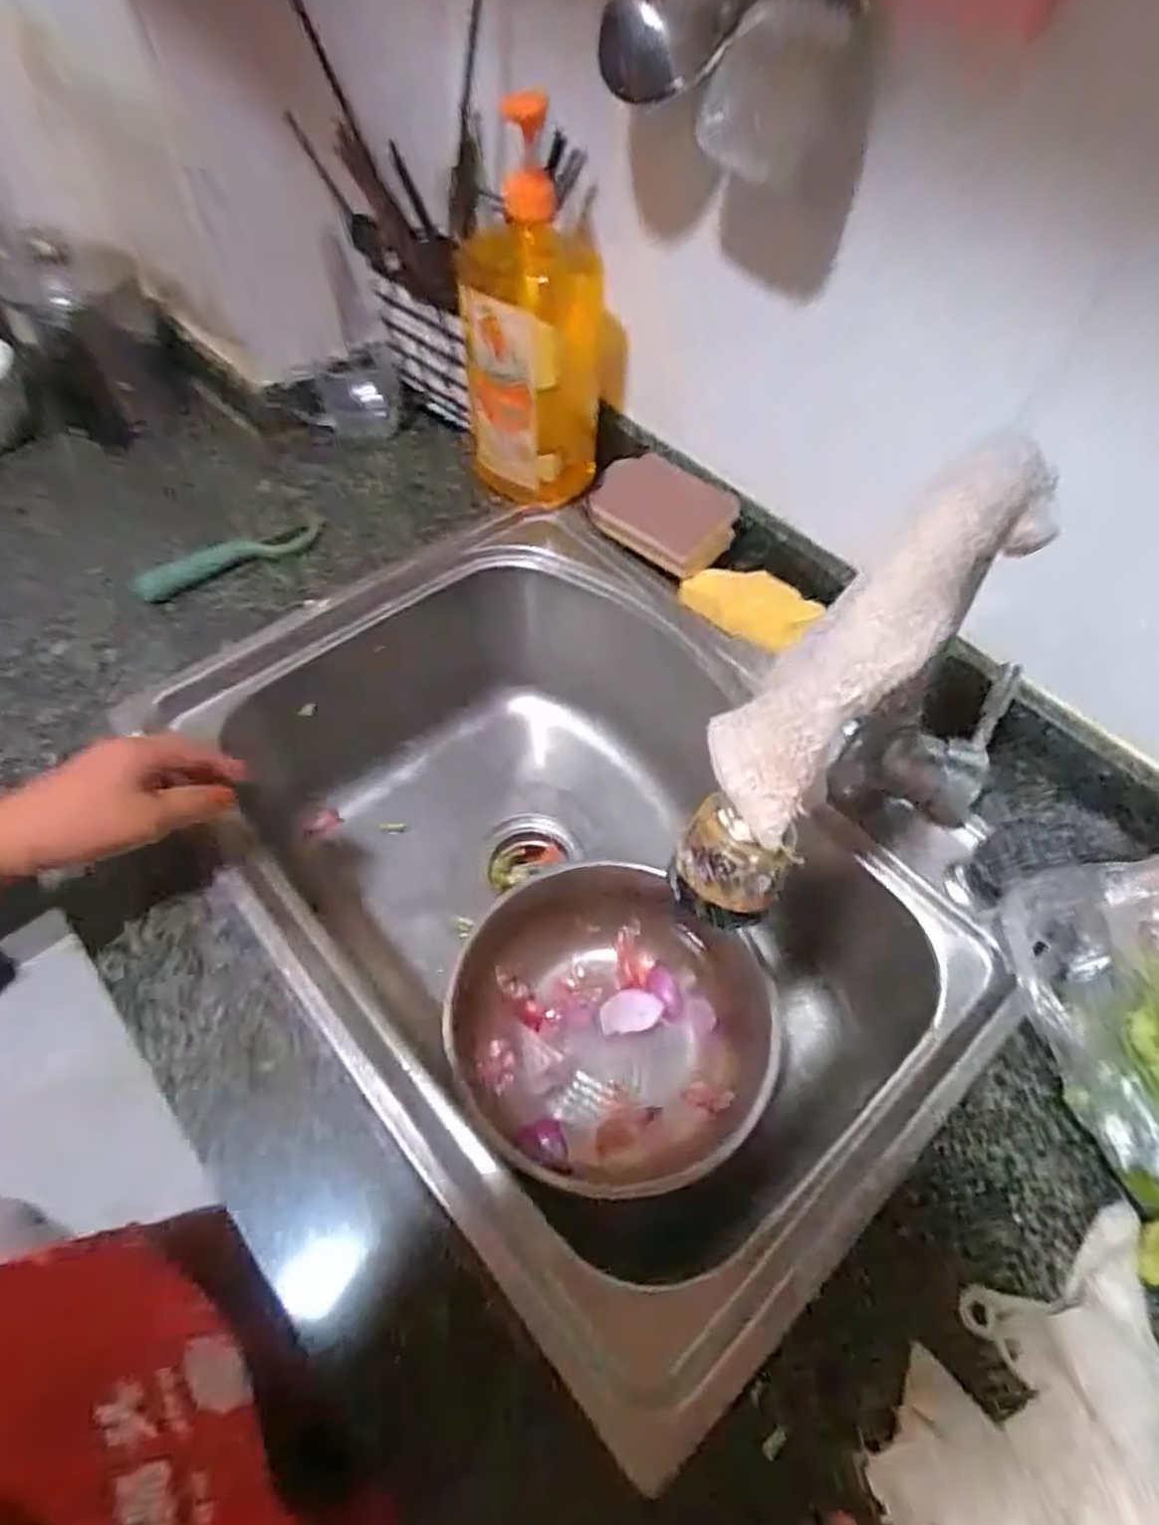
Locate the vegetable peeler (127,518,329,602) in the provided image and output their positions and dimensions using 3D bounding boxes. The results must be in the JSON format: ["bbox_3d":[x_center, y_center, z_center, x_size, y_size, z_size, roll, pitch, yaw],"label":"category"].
[{"bbox_3d":[-0.289,-0.173,0.628,0.156,0.017,0.029,-32,63,-21],"label":"vegetable peeler"}]

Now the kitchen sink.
[{"bbox_3d":[-0.008,0.091,0.596,0.399,0.204,0.556,-35,64,-23],"label":"kitchen sink"}]

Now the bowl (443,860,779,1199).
[{"bbox_3d":[0.020,0.195,0.582,0.238,0.087,0.237,1,56,-1],"label":"bowl"}]

